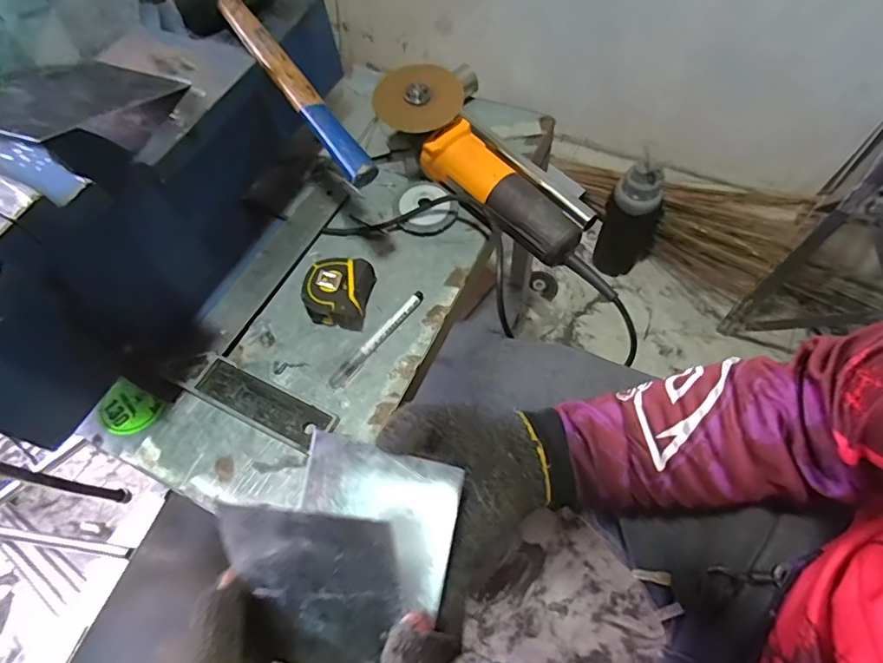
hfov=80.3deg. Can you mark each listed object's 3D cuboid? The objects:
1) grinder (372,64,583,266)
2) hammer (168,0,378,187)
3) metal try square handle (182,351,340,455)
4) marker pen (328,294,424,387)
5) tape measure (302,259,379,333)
[{"bbox_3d":[0.044,-0.182,0.593,0.096,0.074,0.279,-39,79,-17],"label":"grinder"},{"bbox_3d":[-0.154,-0.263,0.509,0.099,0.054,0.303,-37,81,-17],"label":"hammer"},{"bbox_3d":[-0.175,0.071,0.513,0.145,0.012,0.044,24,65,14],"label":"metal try square handle"},{"bbox_3d":[-0.067,0.007,0.549,0.016,0.012,0.136,35,68,19],"label":"marker pen"},{"bbox_3d":[-0.111,-0.044,0.563,0.068,0.032,0.072,9,62,7],"label":"tape measure"}]

